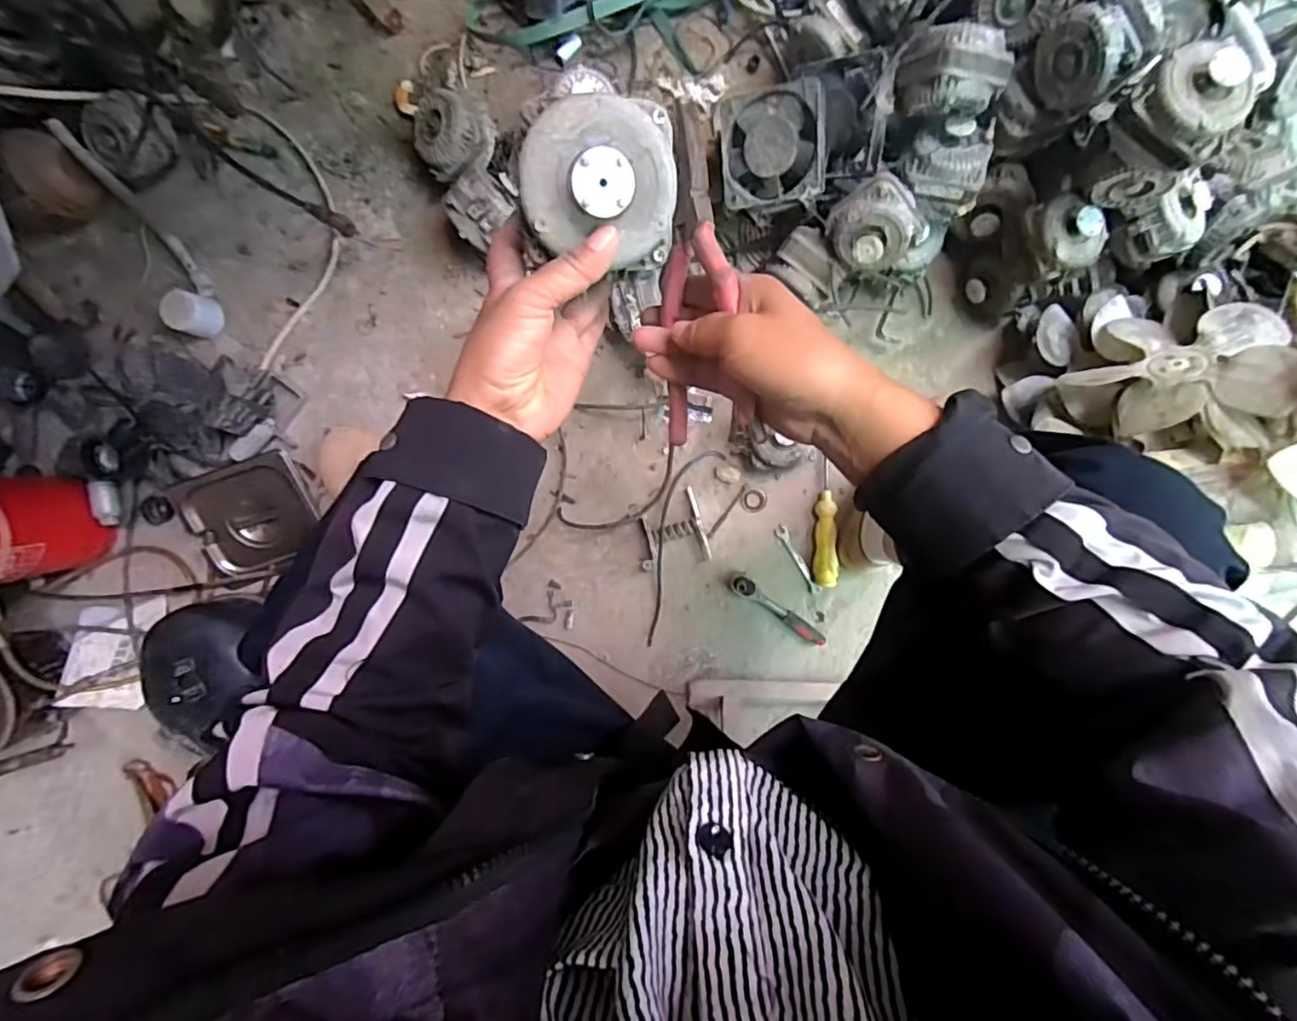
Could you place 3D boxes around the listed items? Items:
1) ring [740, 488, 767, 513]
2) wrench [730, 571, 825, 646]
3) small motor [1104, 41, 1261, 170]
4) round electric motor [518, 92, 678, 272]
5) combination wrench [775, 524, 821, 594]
[{"bbox_3d":[0.141,-0.013,0.804,0.034,0.004,0.032,0,97,1],"label":"ring"},{"bbox_3d":[0.171,0.135,0.799,0.150,0.027,0.027,37,96,-3],"label":"wrench"},{"bbox_3d":[0.450,-0.339,0.506,0.081,0.068,0.068,42,96,-2],"label":"small motor"},{"bbox_3d":[-0.024,-0.169,0.317,0.082,0.048,0.082,-4,115,-8],"label":"round electric motor"},{"bbox_3d":[0.203,0.066,0.807,0.017,0.004,0.102,-31,92,19],"label":"combination wrench"}]

